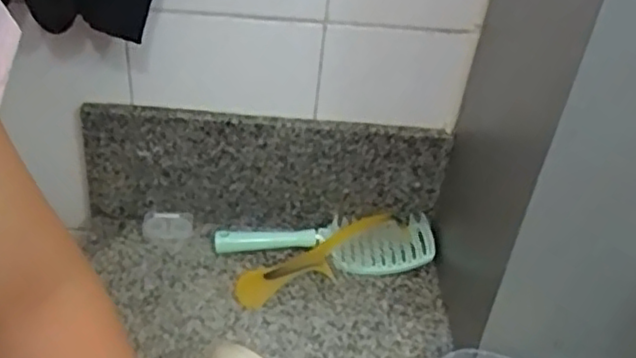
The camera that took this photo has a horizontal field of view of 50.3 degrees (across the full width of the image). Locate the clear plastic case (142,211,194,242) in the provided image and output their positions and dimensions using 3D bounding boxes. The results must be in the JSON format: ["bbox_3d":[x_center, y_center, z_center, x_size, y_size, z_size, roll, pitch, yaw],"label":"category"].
[{"bbox_3d":[-0.178,0.057,0.798,0.059,0.017,0.039,2,37,-6],"label":"clear plastic case"}]

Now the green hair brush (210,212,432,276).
[{"bbox_3d":[0.010,0.078,0.788,0.254,0.042,0.072,-3,38,-12],"label":"green hair brush"}]

